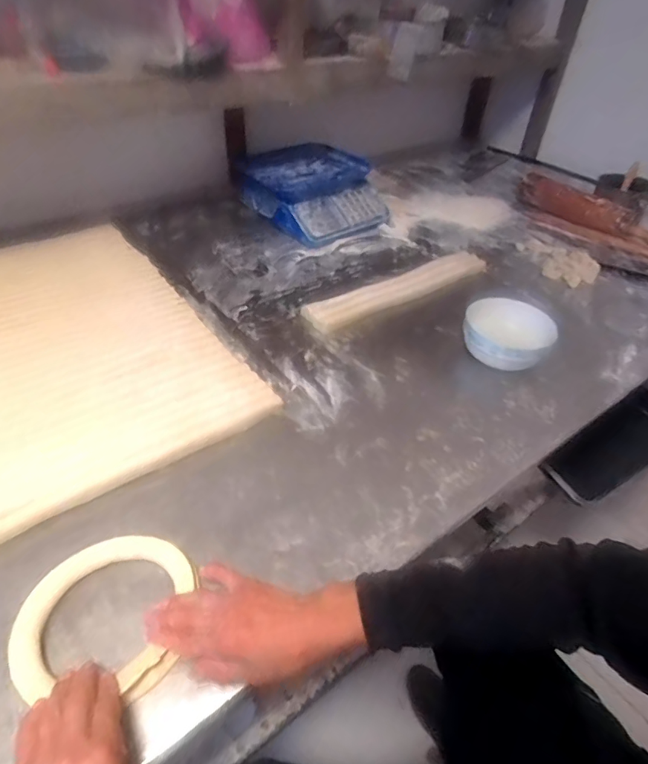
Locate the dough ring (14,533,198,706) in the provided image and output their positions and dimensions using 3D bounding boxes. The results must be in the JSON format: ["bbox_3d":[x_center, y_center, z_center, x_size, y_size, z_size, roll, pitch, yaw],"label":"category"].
[{"bbox_3d":[-0.216,0.229,0.475,0.152,0.022,0.157,3,42,-3],"label":"dough ring"}]

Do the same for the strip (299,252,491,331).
[{"bbox_3d":[0.169,-0.193,0.962,0.460,0.021,0.103,-25,50,-30],"label":"strip"}]

